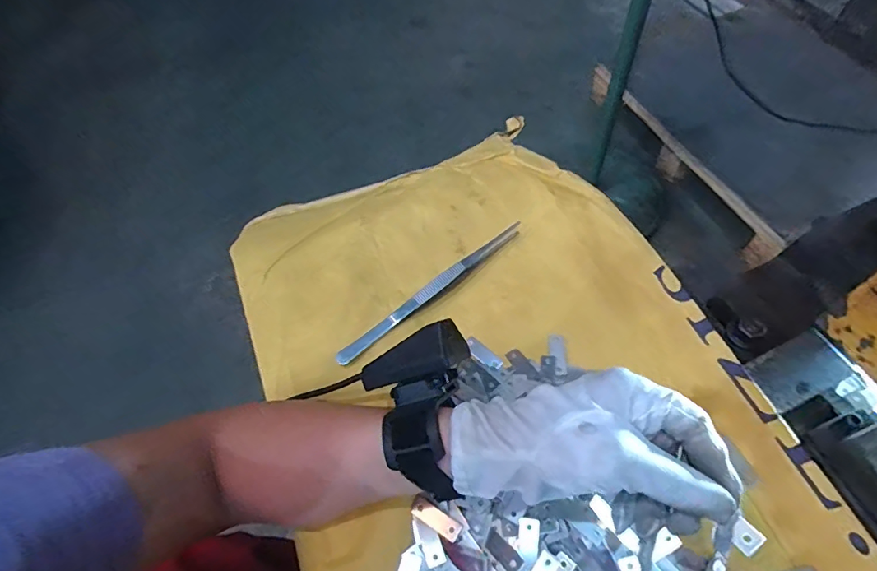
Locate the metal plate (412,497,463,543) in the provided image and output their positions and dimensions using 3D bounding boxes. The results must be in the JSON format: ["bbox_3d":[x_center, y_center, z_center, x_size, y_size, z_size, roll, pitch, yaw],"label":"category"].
[{"bbox_3d":[-0.001,0.155,0.318,0.034,0.004,0.012,27,64,19],"label":"metal plate"}]

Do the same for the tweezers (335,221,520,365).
[{"bbox_3d":[-0.005,0.003,0.400,0.187,0.015,0.012,-36,63,-17],"label":"tweezers"}]

